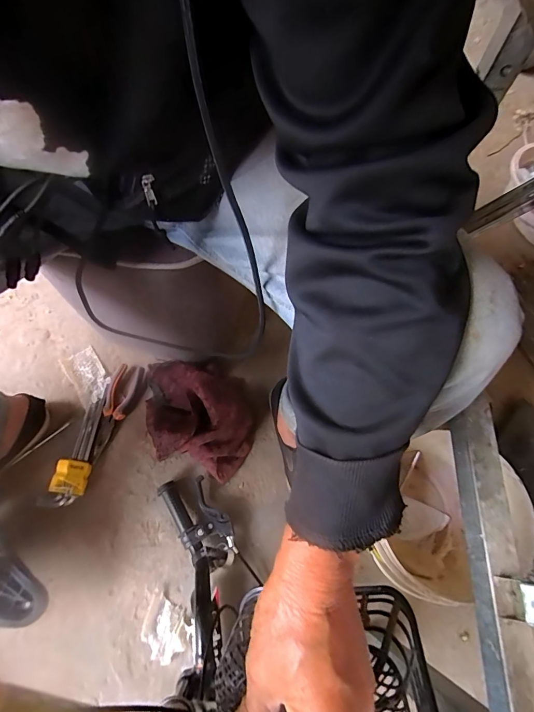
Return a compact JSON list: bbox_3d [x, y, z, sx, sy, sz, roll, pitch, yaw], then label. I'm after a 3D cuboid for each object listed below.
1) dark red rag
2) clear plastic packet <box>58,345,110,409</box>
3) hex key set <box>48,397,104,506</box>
[{"bbox_3d":[-0.120,0.107,0.634,0.180,0.089,0.199,-9,67,-6],"label":"dark red rag"},{"bbox_3d":[-0.352,0.039,0.715,0.065,0.008,0.117,-33,72,-15],"label":"clear plastic packet"},{"bbox_3d":[-0.325,0.164,0.641,0.050,0.043,0.187,9,66,2],"label":"hex key set"}]

